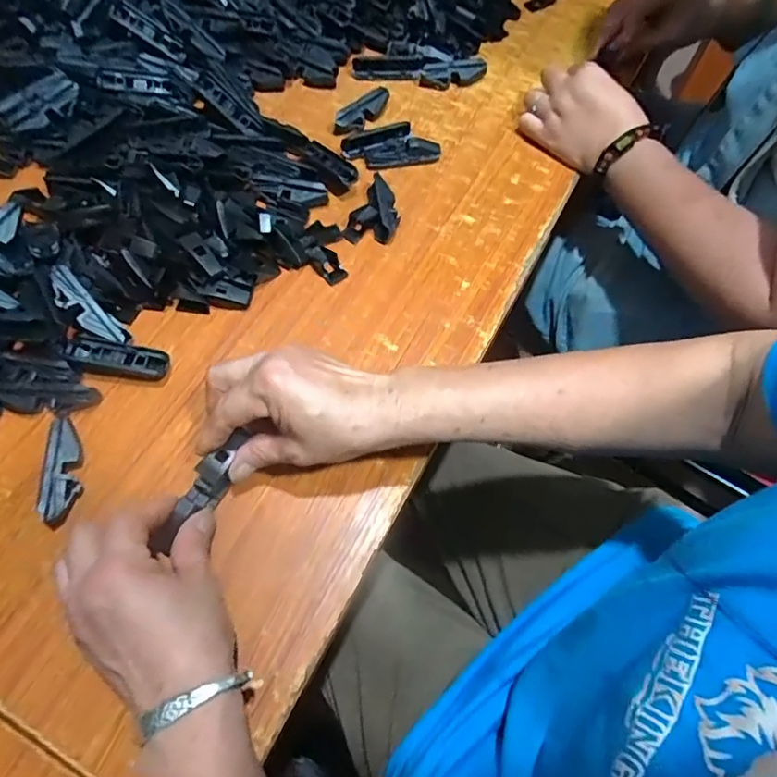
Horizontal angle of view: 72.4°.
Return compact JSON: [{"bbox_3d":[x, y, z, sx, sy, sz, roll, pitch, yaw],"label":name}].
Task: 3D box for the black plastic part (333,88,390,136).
[{"bbox_3d":[-0.026,-0.286,0.548,0.025,0.013,0.073,41,68,17],"label":"black plastic part"}]

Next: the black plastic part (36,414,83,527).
[{"bbox_3d":[-0.225,0.056,0.368,0.020,0.017,0.072,-6,63,-6],"label":"black plastic part"}]

